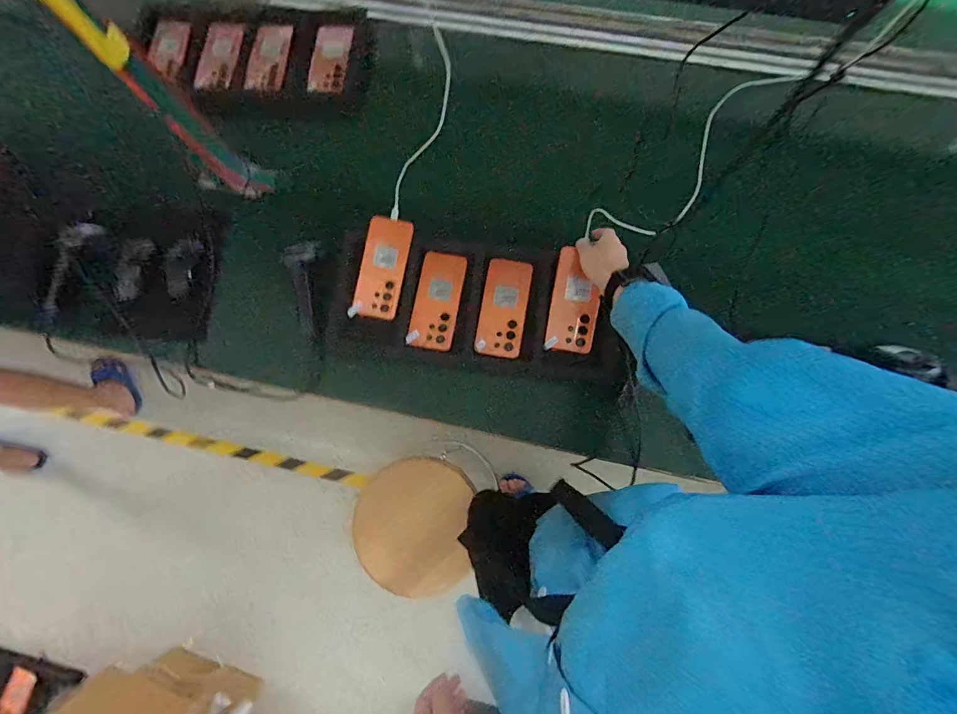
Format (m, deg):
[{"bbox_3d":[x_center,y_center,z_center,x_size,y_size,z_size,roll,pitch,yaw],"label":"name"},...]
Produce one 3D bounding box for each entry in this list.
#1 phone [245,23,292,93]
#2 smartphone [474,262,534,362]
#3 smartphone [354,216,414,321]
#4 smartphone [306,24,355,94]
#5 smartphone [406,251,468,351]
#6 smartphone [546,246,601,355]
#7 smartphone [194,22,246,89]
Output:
[{"bbox_3d":[-0.435,-0.625,0.863,0.078,0.016,0.176,0,78,2],"label":"phone"},{"bbox_3d":[0.044,-0.088,0.722,0.078,0.017,0.175,9,78,4],"label":"smartphone"},{"bbox_3d":[-0.166,-0.156,0.728,0.081,0.005,0.178,9,88,4],"label":"smartphone"},{"bbox_3d":[-0.302,-0.612,0.848,0.081,0.009,0.166,3,78,2],"label":"smartphone"},{"bbox_3d":[-0.071,-0.098,0.722,0.081,0.007,0.170,10,84,9],"label":"smartphone"},{"bbox_3d":[0.159,-0.091,0.681,0.074,0.007,0.166,8,95,13],"label":"smartphone"},{"bbox_3d":[-0.538,-0.630,0.866,0.075,0.007,0.196,-3,71,-1],"label":"smartphone"}]

